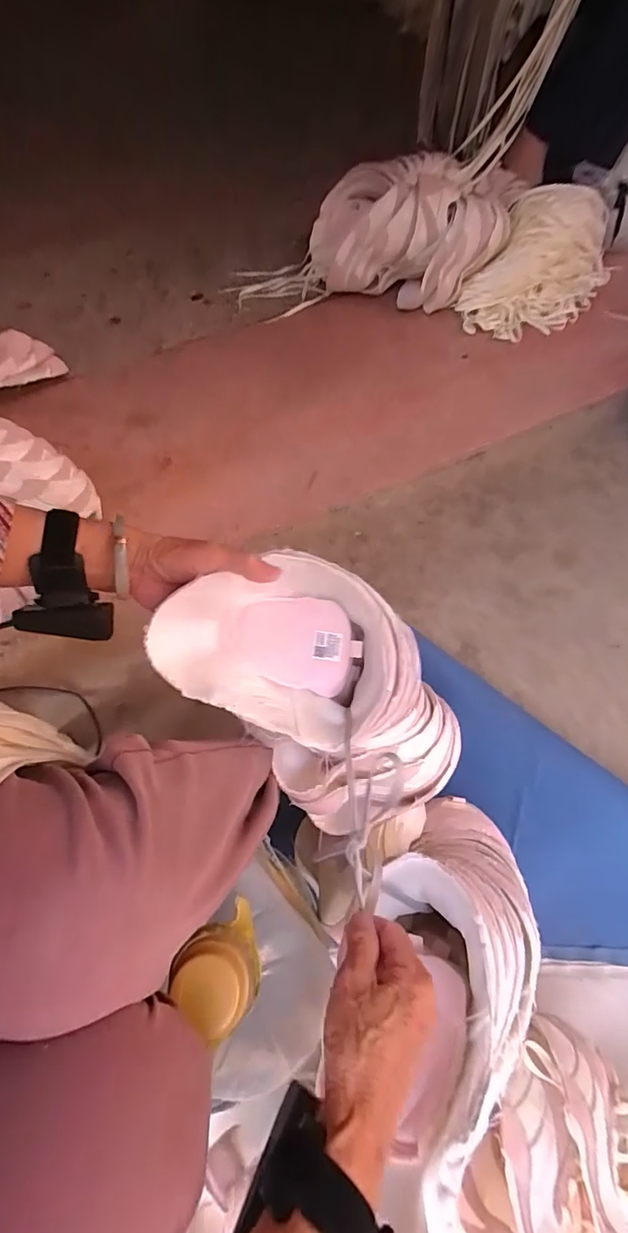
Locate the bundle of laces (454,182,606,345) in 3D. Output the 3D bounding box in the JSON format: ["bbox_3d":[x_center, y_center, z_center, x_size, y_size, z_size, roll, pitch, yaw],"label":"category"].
[{"bbox_3d":[0.470,-0.713,0.984,0.234,0.125,0.361,32,70,9],"label":"bundle of laces"}]

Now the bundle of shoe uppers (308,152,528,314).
[{"bbox_3d":[0.204,-0.796,0.985,0.414,0.152,0.290,6,68,-1],"label":"bundle of shoe uppers"}]

